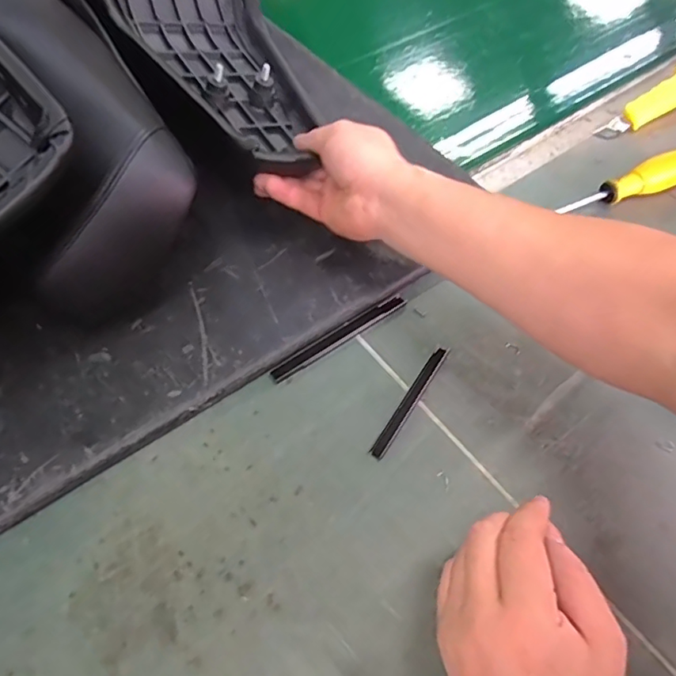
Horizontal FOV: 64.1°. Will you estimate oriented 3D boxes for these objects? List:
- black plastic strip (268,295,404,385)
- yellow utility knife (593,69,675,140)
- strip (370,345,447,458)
[{"bbox_3d":[0.003,-0.002,0.462,0.136,0.010,0.011,-32,62,-20],"label":"black plastic strip"},{"bbox_3d":[0.376,-0.277,0.640,0.174,0.024,0.043,-35,63,-21],"label":"yellow utility knife"},{"bbox_3d":[0.058,0.049,0.431,0.011,0.004,0.111,28,61,17],"label":"strip"}]

